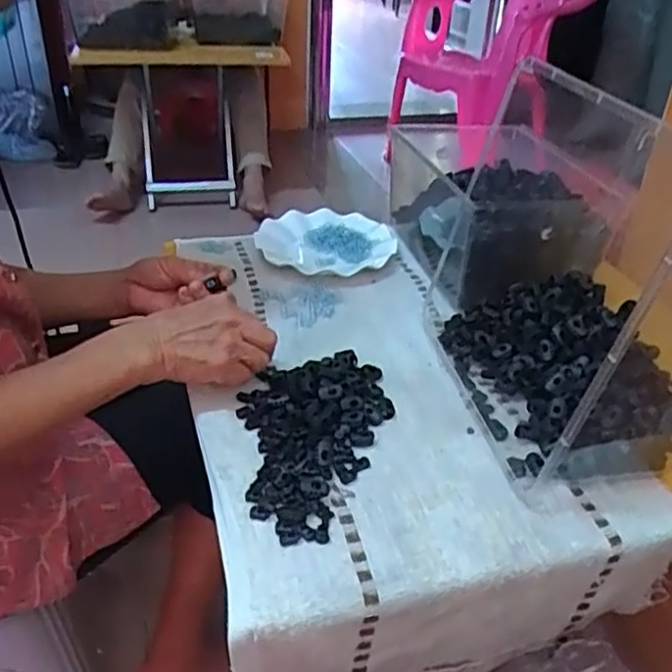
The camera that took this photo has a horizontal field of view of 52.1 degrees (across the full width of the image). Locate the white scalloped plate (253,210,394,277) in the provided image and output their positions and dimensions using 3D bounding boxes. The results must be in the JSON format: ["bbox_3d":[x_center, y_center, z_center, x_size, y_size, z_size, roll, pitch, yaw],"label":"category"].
[{"bbox_3d":[-0.014,-0.129,0.943,0.179,0.032,0.179,2,33,-1],"label":"white scalloped plate"}]

